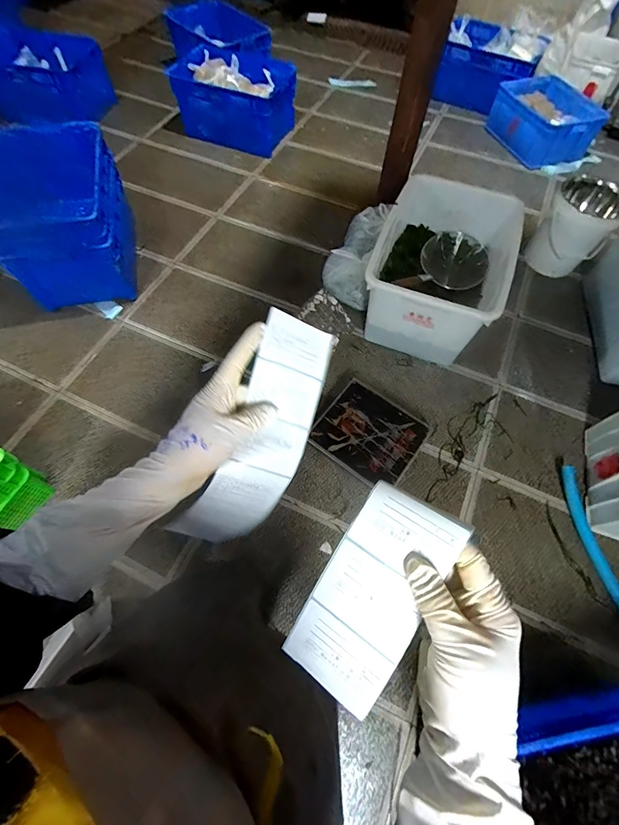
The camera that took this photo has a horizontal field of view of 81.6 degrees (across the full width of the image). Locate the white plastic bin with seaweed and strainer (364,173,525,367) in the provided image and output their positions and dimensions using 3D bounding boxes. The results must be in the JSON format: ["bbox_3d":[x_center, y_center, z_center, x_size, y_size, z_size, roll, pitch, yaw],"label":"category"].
[{"bbox_3d":[0.531,-0.613,1.497,0.477,0.301,0.700,19,65,8],"label":"white plastic bin with seaweed and strainer"}]

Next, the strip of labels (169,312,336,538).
[{"bbox_3d":[-0.052,0.036,0.368,0.086,0.071,0.264,27,100,11],"label":"strip of labels"}]

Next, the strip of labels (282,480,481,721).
[{"bbox_3d":[0.045,0.130,0.259,0.071,0.019,0.149,30,89,12],"label":"strip of labels"}]

